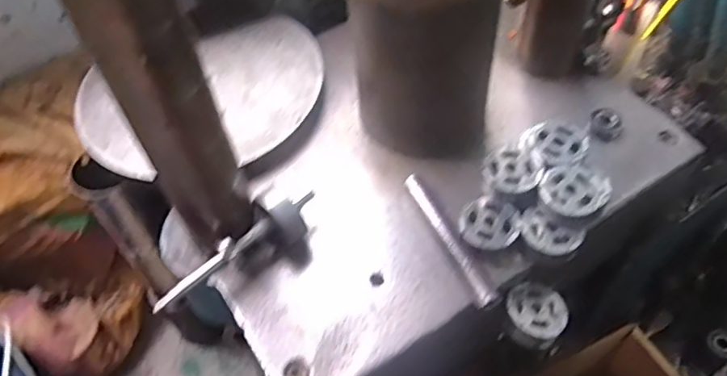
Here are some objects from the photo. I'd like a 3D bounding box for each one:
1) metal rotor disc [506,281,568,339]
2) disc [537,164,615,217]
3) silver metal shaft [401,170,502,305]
[{"bbox_3d":[0.150,0.103,0.495,0.050,0.009,0.050,-3,53,4],"label":"metal rotor disc"},{"bbox_3d":[0.181,0.005,0.494,0.061,0.015,0.047,6,54,10],"label":"disc"},{"bbox_3d":[0.074,0.044,0.503,0.016,0.020,0.138,-23,54,-11],"label":"silver metal shaft"}]

